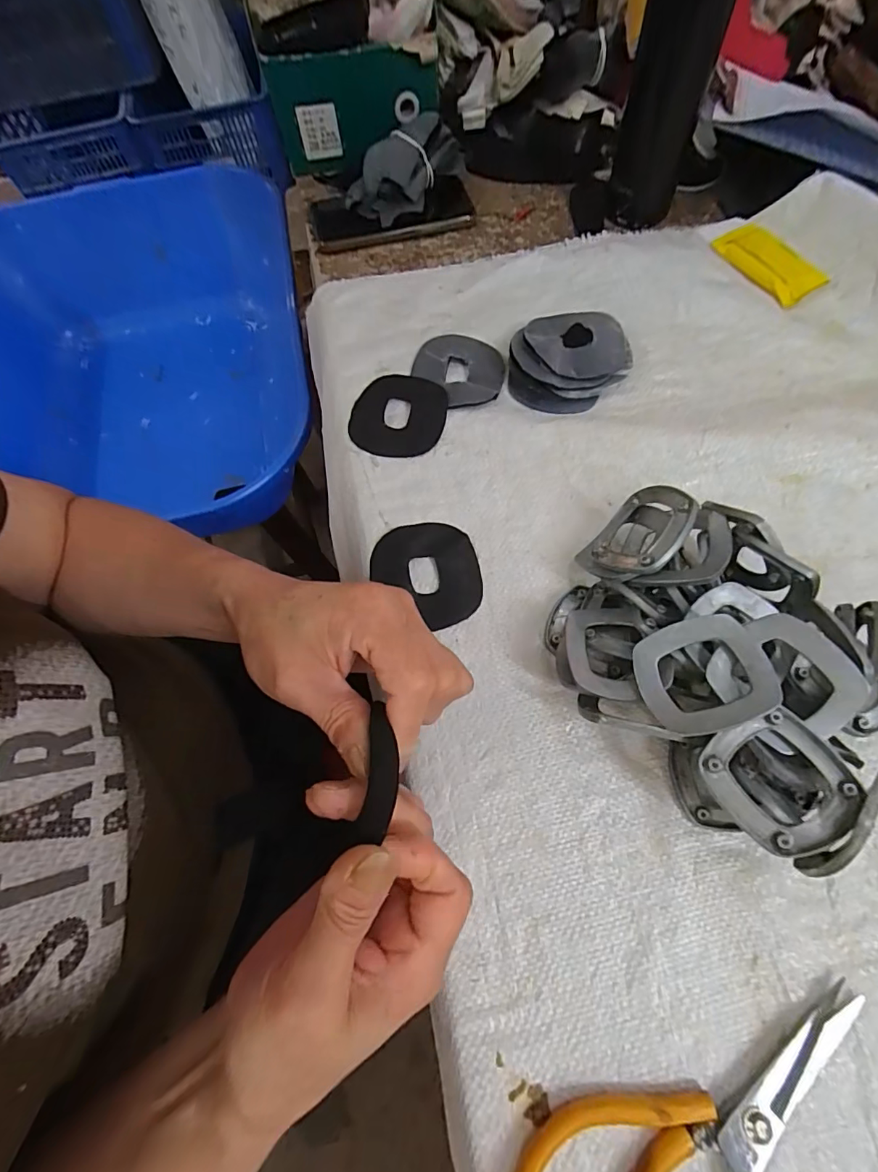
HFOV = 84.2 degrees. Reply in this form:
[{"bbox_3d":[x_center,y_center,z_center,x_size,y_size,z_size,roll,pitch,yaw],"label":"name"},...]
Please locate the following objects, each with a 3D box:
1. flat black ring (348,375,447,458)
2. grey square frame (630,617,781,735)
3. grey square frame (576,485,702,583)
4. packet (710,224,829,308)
[{"bbox_3d":[-0.032,-0.140,0.396,0.074,0.005,0.079,-1,66,2],"label":"flat black ring"},{"bbox_3d":[0.137,0.046,0.252,0.062,0.008,0.055,-20,58,14],"label":"grey square frame"},{"bbox_3d":[0.125,-0.031,0.309,0.068,0.016,0.065,-47,31,6],"label":"grey square frame"},{"bbox_3d":[0.306,-0.301,0.451,0.059,0.005,0.102,-25,68,-8],"label":"packet"}]

